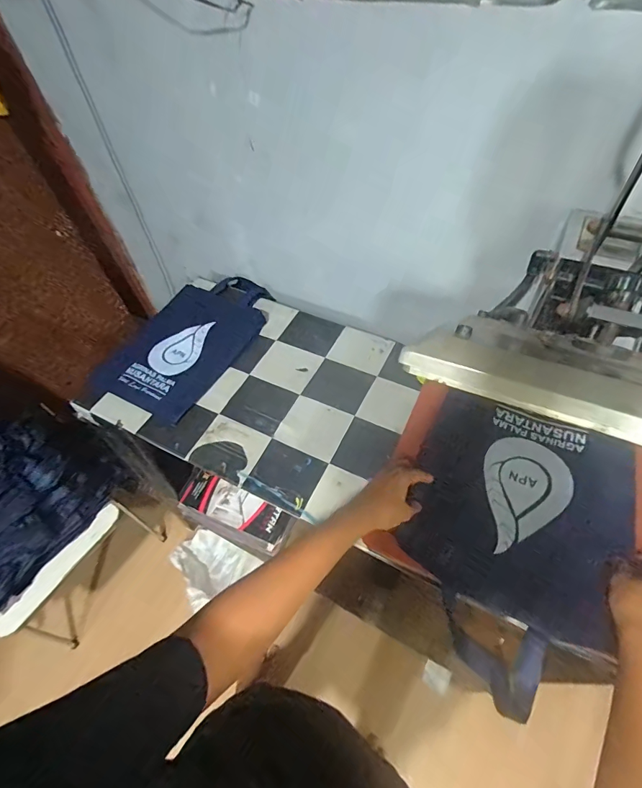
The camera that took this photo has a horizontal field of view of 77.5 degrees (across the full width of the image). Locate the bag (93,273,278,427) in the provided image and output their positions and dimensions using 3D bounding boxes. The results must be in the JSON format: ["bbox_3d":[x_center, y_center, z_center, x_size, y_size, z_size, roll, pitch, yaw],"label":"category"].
[{"bbox_3d":[-0.330,-0.177,1.060,0.300,0.033,0.523,21,57,20],"label":"bag"}]

